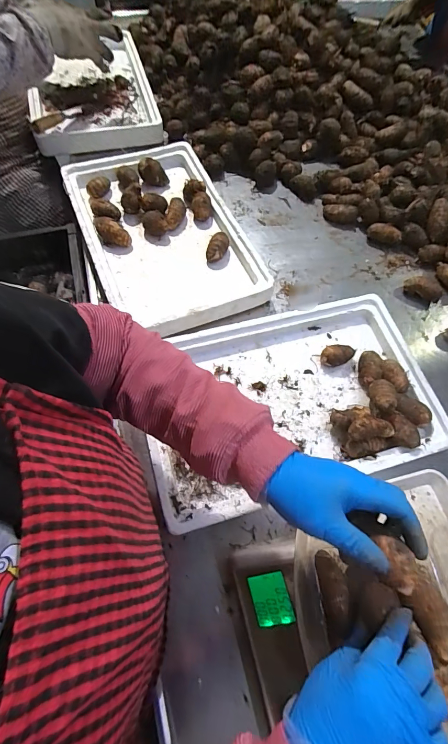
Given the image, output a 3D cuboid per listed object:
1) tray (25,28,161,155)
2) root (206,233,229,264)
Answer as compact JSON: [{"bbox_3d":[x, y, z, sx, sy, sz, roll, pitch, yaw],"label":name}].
[{"bbox_3d":[-0.349,-0.740,0.942,0.299,0.053,0.459,-13,66,-9],"label":"tray"},{"bbox_3d":[-0.011,-0.244,0.704,0.037,0.038,0.053,13,65,4],"label":"root"}]

